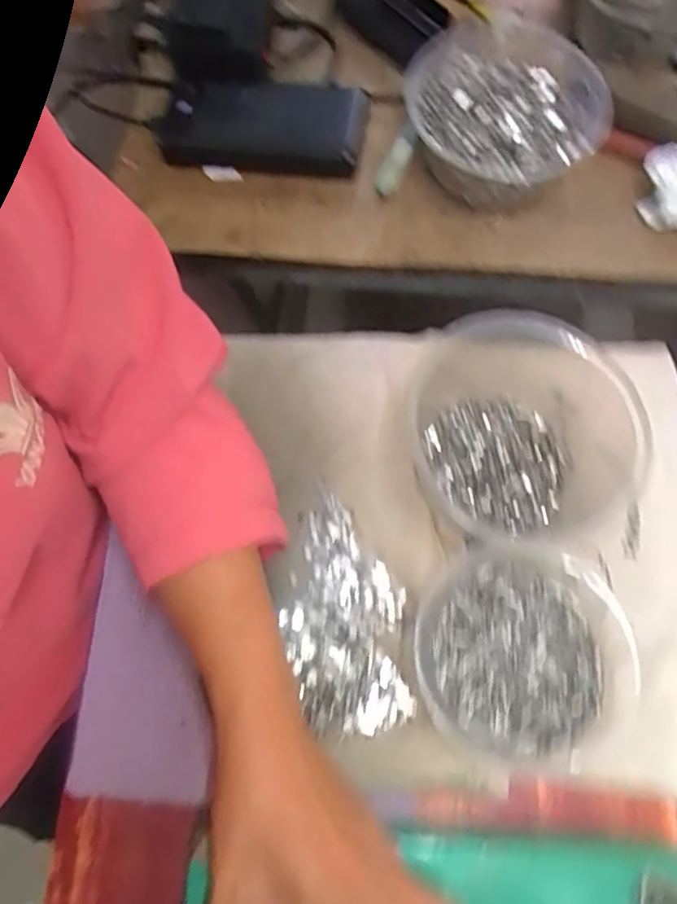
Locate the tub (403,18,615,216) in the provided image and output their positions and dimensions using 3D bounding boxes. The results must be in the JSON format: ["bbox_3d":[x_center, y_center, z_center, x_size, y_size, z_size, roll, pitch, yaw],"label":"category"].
[{"bbox_3d":[0.118,-0.254,0.458,0.141,0.053,0.146,-1,69,2],"label":"tub"}]

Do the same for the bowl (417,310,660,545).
[{"bbox_3d":[0.119,-0.016,0.393,0.138,0.069,0.138,-1,69,2],"label":"bowl"}]

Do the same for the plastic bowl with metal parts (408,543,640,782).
[{"bbox_3d":[0.111,0.122,0.361,0.128,0.038,0.119,-1,69,2],"label":"plastic bowl with metal parts"}]

